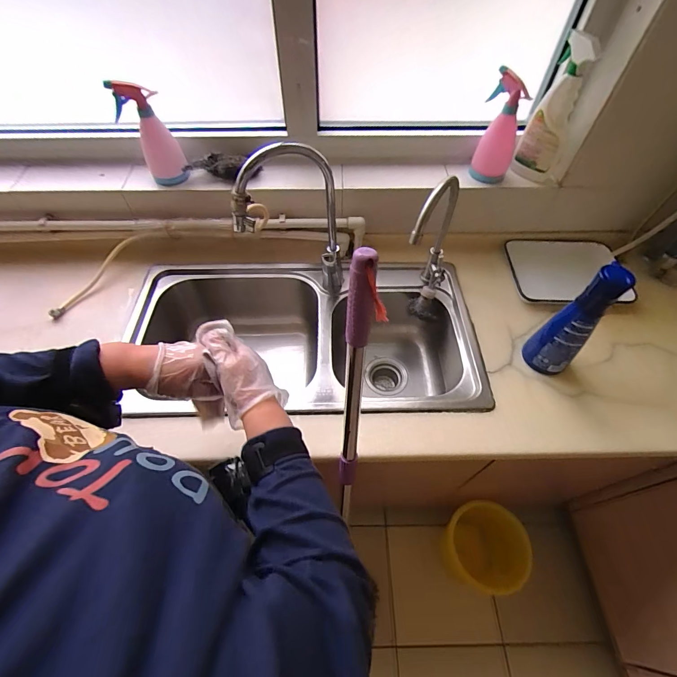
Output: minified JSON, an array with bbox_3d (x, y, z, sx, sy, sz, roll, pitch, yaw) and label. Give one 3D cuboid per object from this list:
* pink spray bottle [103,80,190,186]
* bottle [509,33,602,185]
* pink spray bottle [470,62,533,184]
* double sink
[{"bbox_3d":[-0.399,-0.440,0.760,0.091,0.199,0.095,-21,58,-14],"label":"pink spray bottle"},{"bbox_3d":[0.466,-0.481,0.765,0.089,0.263,0.073,25,59,16],"label":"bottle"},{"bbox_3d":[0.365,-0.466,0.796,0.083,0.214,0.072,25,59,16],"label":"pink spray bottle"},{"bbox_3d":[-0.080,0.031,0.879,0.774,0.220,0.400,-1,55,-1],"label":"double sink"}]

